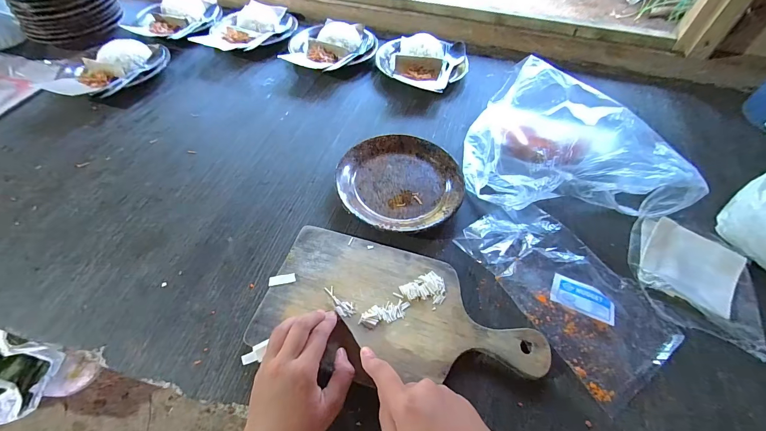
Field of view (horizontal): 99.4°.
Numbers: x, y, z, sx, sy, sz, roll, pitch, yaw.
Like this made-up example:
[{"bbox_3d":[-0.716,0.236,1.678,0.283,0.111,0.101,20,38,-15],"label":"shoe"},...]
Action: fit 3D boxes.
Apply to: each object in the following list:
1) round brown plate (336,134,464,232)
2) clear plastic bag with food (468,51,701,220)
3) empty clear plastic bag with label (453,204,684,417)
[{"bbox_3d":[0.024,-0.049,0.480,0.175,0.022,0.174,1,54,-1],"label":"round brown plate"},{"bbox_3d":[0.275,-0.132,0.501,0.274,0.093,0.255,5,54,2],"label":"clear plastic bag with food"},{"bbox_3d":[0.219,0.083,0.402,0.133,0.016,0.241,-27,59,-20],"label":"empty clear plastic bag with label"}]

